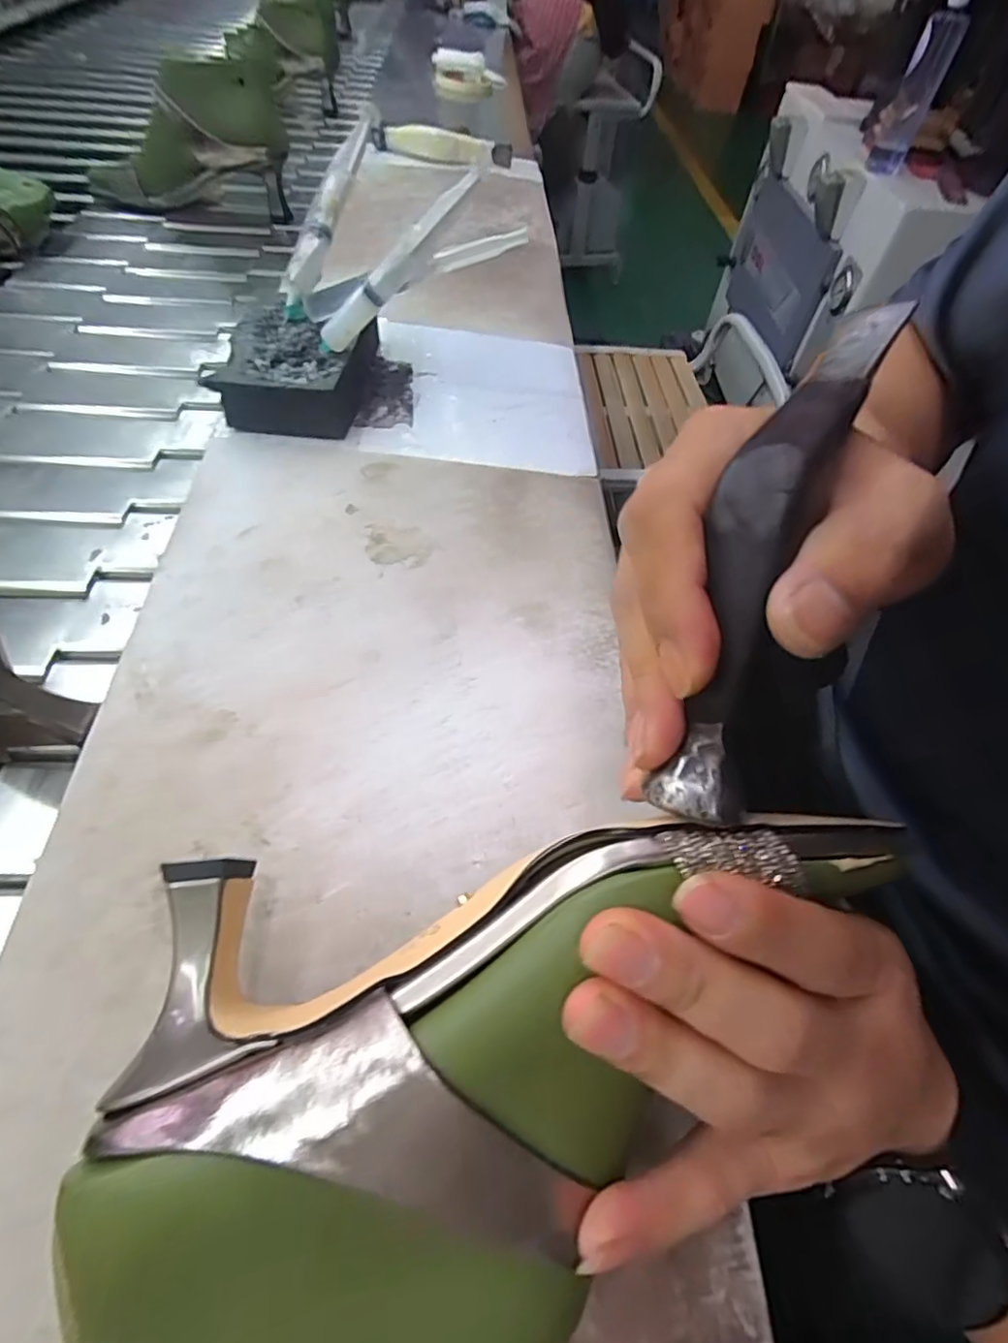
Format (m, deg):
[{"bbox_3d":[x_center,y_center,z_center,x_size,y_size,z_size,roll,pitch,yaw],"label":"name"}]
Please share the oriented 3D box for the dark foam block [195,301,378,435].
[{"bbox_3d":[-0.134,-0.209,0.398,0.085,0.036,0.123,5,55,-1],"label":"dark foam block"}]

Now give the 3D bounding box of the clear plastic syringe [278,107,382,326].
[{"bbox_3d":[-0.120,-0.312,0.397,0.021,0.022,0.146,24,93,12],"label":"clear plastic syringe"}]

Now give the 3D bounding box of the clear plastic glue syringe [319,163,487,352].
[{"bbox_3d":[-0.063,-0.230,0.334,0.016,0.142,0.011,37,47,-33],"label":"clear plastic glue syringe"}]

